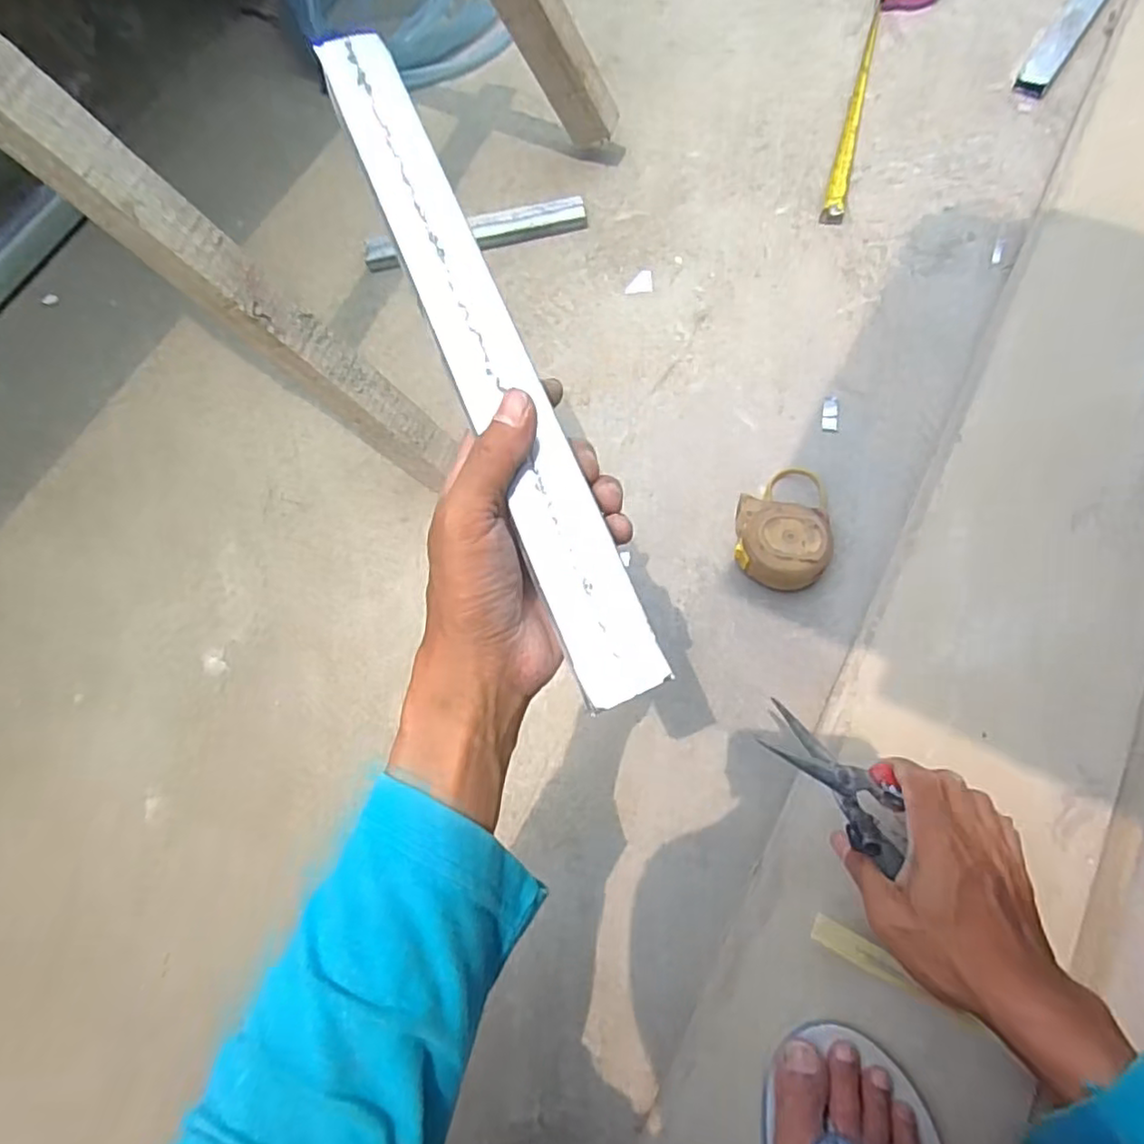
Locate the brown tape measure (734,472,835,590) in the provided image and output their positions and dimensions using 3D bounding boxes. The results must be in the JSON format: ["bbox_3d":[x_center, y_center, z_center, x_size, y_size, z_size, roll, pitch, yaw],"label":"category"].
[{"bbox_3d":[0.182,-0.043,0.565,0.081,0.045,0.124,13,70,9],"label":"brown tape measure"}]

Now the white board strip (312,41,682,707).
[{"bbox_3d":[-0.046,-0.112,0.297,0.035,0.006,0.358,-22,75,-7],"label":"white board strip"}]

